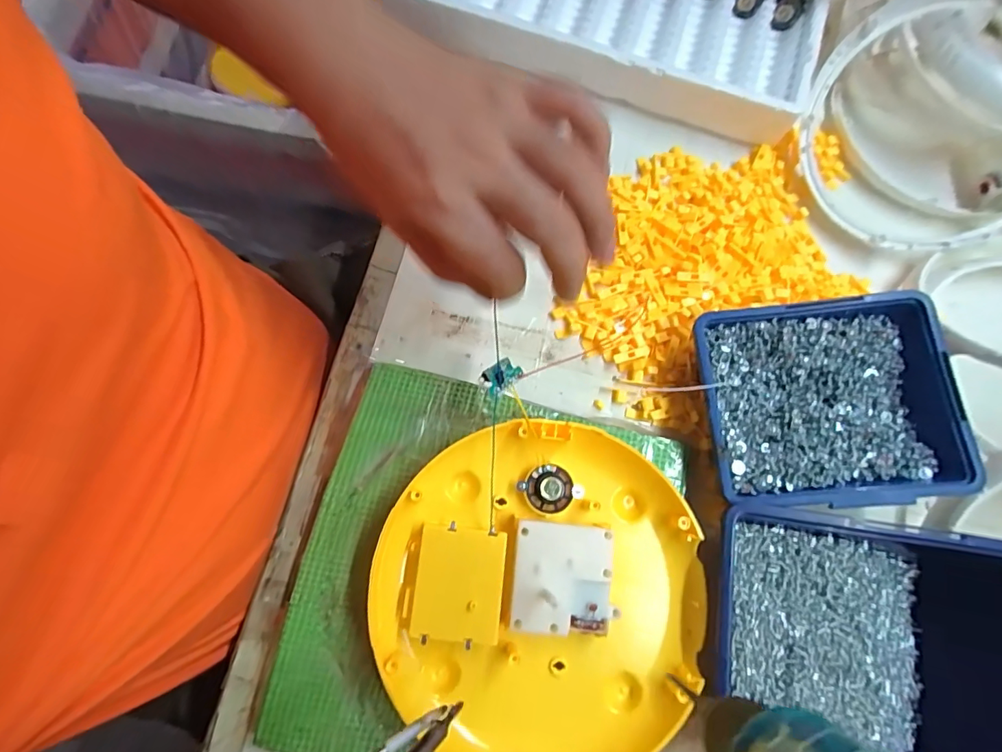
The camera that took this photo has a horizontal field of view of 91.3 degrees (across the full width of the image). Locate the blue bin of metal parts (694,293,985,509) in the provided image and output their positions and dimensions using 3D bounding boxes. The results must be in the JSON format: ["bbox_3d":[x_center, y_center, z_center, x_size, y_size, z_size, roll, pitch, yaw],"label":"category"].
[{"bbox_3d":[0.195,0.017,0.306,0.137,0.049,0.121,-4,75,-1],"label":"blue bin of metal parts"}]

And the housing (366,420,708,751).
[{"bbox_3d":[0.023,0.119,0.274,0.178,0.030,0.177,0,75,0],"label":"housing"}]

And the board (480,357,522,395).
[{"bbox_3d":[0.000,0.000,0.279,0.023,0.008,0.014,-35,79,-10],"label":"board"}]

